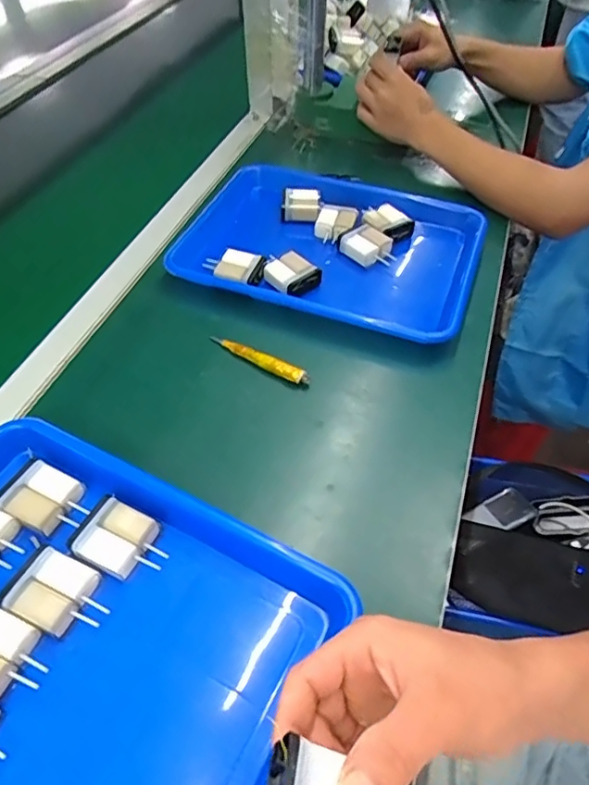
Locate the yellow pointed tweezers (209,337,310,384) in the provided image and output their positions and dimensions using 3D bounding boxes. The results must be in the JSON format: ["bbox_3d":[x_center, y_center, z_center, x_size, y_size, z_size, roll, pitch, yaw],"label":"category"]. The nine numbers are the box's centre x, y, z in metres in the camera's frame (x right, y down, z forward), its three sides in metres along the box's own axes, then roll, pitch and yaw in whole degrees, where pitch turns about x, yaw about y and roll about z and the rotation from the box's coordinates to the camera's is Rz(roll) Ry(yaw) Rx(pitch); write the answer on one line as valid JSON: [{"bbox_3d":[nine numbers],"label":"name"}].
[{"bbox_3d":[-0.035,-0.034,0.560,0.113,0.011,0.017,28,56,22],"label":"yellow pointed tweezers"}]

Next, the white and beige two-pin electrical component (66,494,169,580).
[{"bbox_3d":[-0.128,0.109,0.408,0.066,0.013,0.049,22,53,17],"label":"white and beige two-pin electrical component"}]

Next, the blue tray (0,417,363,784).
[{"bbox_3d":[-0.154,0.169,0.368,0.314,0.053,0.243,22,53,17],"label":"blue tray"}]

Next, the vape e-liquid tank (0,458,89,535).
[{"bbox_3d":[-0.191,0.082,0.427,0.060,0.018,0.047,22,53,17],"label":"vape e-liquid tank"}]

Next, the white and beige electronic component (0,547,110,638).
[{"bbox_3d":[-0.162,0.140,0.382,0.063,0.014,0.047,18,52,18],"label":"white and beige electronic component"}]

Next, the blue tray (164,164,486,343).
[{"bbox_3d":[0.040,-0.178,0.668,0.351,0.045,0.264,17,52,14],"label":"blue tray"}]

